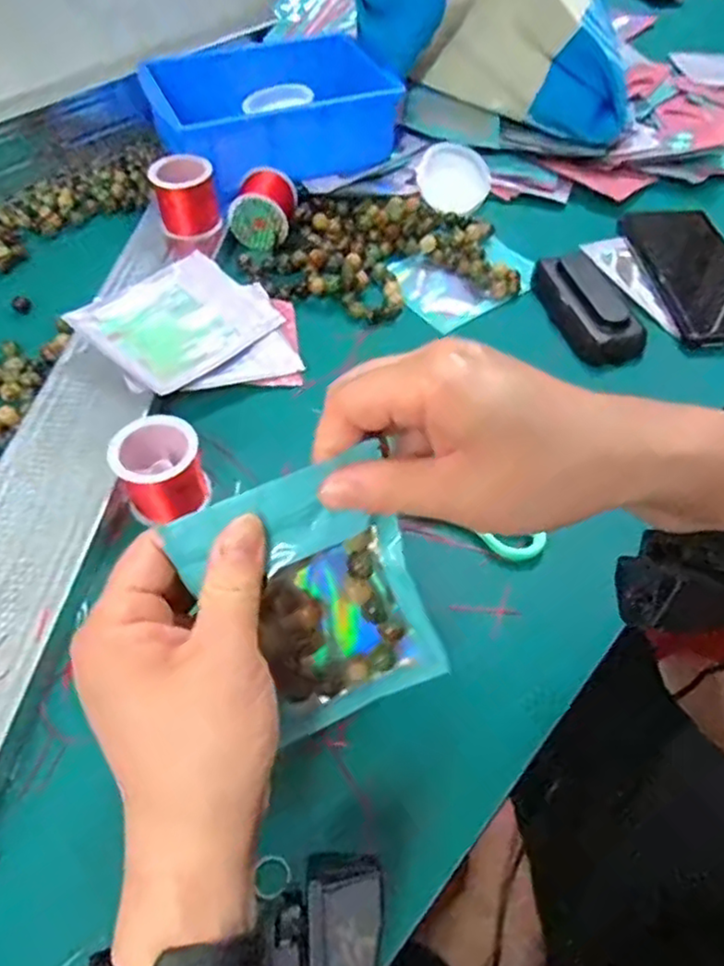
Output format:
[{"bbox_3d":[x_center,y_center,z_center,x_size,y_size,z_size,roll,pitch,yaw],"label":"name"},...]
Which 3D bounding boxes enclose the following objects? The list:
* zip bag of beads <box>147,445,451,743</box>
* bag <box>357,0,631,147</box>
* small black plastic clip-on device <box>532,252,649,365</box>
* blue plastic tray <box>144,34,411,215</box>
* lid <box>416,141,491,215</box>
[{"bbox_3d":[-0.017,0.049,0.274,0.083,0.114,0.009,-23,25,-9],"label":"zip bag of beads"},{"bbox_3d":[0.122,-0.435,0.629,0.233,0.153,0.183,5,53,3],"label":"bag"},{"bbox_3d":[0.166,-0.134,0.494,0.050,0.020,0.113,-8,54,-7],"label":"small black plastic clip-on device"},{"bbox_3d":[-0.080,-0.326,0.597,0.189,0.070,0.130,-19,56,-15],"label":"blue plastic tray"},{"bbox_3d":[0.082,-0.273,0.604,0.062,0.004,0.062,-1,95,-9],"label":"lid"}]

